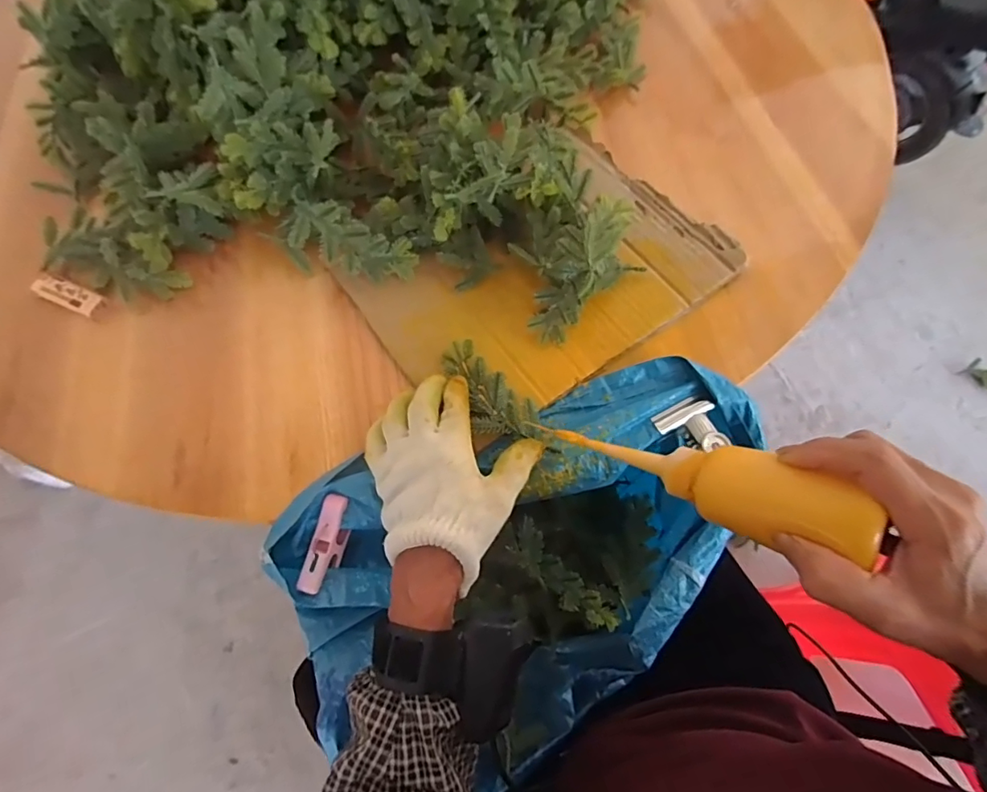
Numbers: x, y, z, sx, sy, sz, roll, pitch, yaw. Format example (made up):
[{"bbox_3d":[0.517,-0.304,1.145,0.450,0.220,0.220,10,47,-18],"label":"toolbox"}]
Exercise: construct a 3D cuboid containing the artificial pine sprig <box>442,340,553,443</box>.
[{"bbox_3d":[-0.004,0.001,0.394,0.044,0.015,0.106,-37,71,-13],"label":"artificial pine sprig"}]

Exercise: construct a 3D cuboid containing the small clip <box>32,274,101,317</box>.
[{"bbox_3d":[-0.390,-0.093,0.464,0.068,0.007,0.024,21,68,12],"label":"small clip"}]

